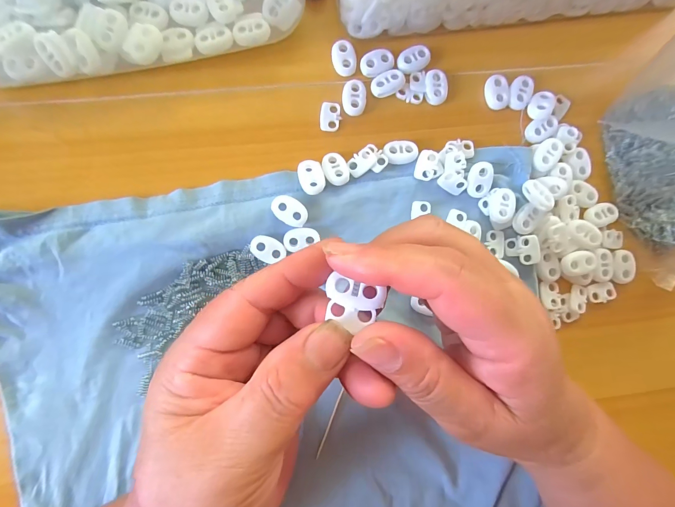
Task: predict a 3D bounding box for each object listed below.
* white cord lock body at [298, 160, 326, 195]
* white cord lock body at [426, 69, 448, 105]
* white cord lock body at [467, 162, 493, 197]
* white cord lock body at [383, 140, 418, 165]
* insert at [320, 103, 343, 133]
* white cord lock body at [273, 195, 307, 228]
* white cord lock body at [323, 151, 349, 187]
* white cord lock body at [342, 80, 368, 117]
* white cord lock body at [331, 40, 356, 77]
[{"bbox_3d":[-0.016,-0.047,0.201,0.015,0.005,0.022,-13,89,-4],"label":"white cord lock body"},{"bbox_3d":[0.065,-0.109,0.214,0.015,0.004,0.022,-4,88,-4],"label":"white cord lock body"},{"bbox_3d":[0.091,-0.047,0.210,0.014,0.004,0.022,8,111,1],"label":"white cord lock body"},{"bbox_3d":[0.041,-0.065,0.209,0.022,0.004,0.015,-2,88,-4],"label":"white cord lock body"},{"bbox_3d":[-0.004,-0.088,0.210,0.014,0.004,0.018,2,88,-4],"label":"insert"},{"bbox_3d":[-0.029,-0.026,0.199,0.022,0.005,0.015,29,87,-2],"label":"white cord lock body"},{"bbox_3d":[-0.001,-0.053,0.204,0.014,0.004,0.022,-25,90,-4],"label":"white cord lock body"},{"bbox_3d":[0.011,-0.100,0.210,0.015,0.004,0.021,2,88,-4],"label":"white cord lock body"},{"bbox_3d":[0.005,-0.124,0.209,0.015,0.004,0.021,-13,89,-4],"label":"white cord lock body"}]

